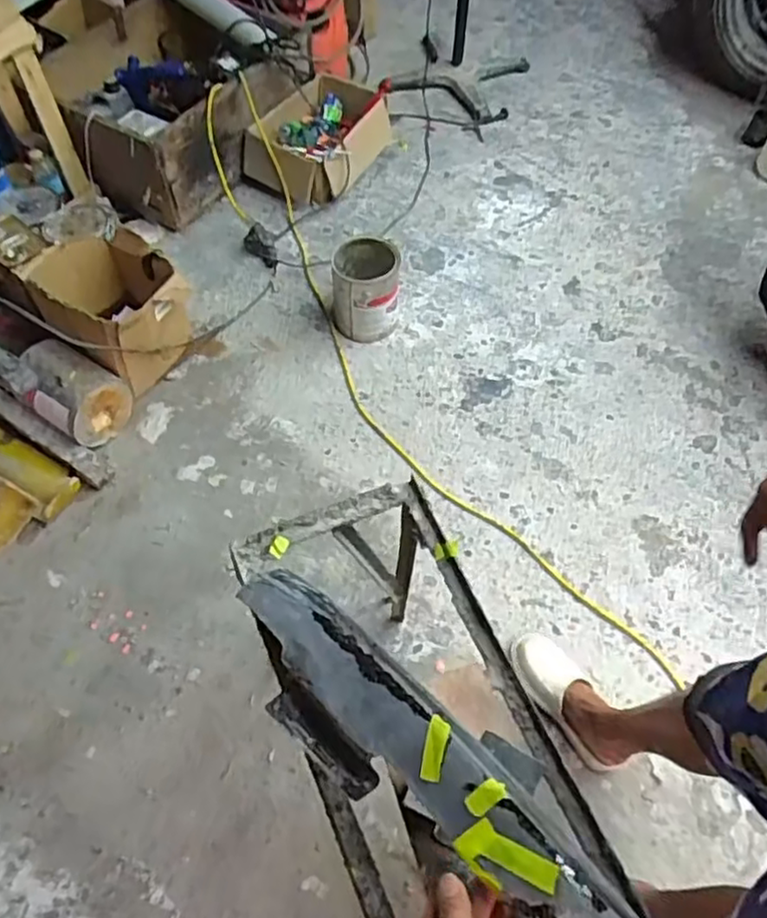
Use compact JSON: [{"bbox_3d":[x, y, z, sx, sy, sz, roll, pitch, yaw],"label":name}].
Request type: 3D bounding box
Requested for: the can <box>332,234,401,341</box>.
[{"bbox_3d":[-0.047,-0.420,1.714,0.171,0.215,0.186,0,60,0],"label":"can"}]

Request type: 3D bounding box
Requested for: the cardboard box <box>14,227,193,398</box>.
[{"bbox_3d":[-0.636,-0.361,1.614,0.298,0.214,0.369,-37,67,-19],"label":"cardboard box"}]

